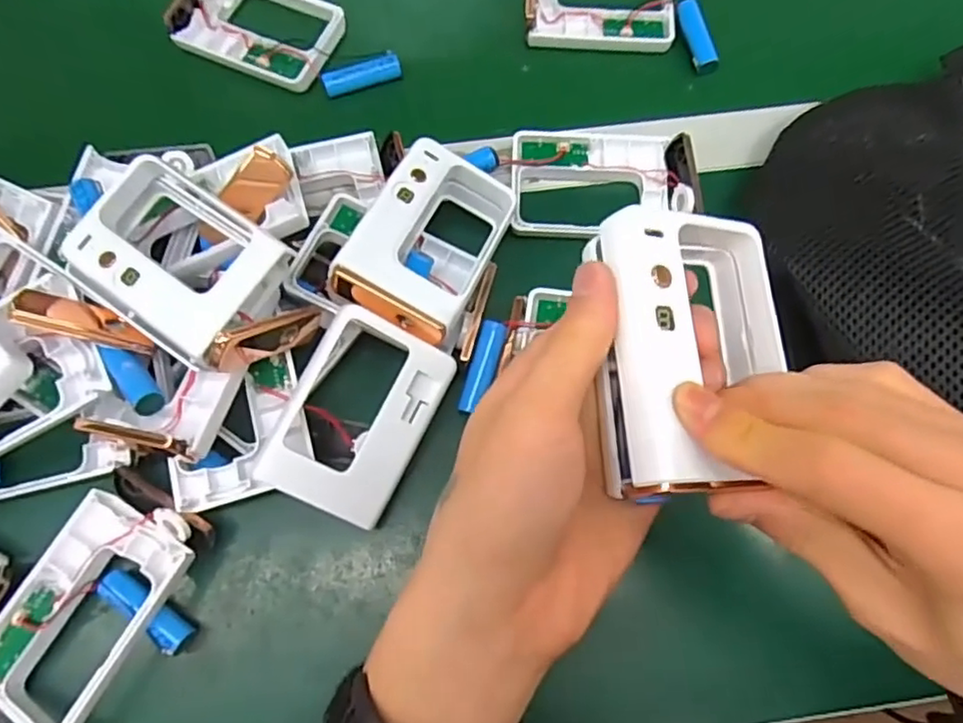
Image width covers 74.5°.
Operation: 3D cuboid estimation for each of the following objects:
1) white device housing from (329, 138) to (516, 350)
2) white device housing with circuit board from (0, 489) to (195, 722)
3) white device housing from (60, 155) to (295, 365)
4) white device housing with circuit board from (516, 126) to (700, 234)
[{"bbox_3d":[-0.029,-0.062,0.333,0.065,0.031,0.099,31,63,-10],"label":"white device housing"},{"bbox_3d":[-0.185,0.115,0.298,0.067,0.025,0.102,27,75,8],"label":"white device housing with circuit board"},{"bbox_3d":[-0.144,-0.047,0.304,0.093,0.032,0.068,33,76,9],"label":"white device housing"},{"bbox_3d":[0.071,-0.107,0.372,0.105,0.020,0.067,0,73,0],"label":"white device housing with circuit board"}]

